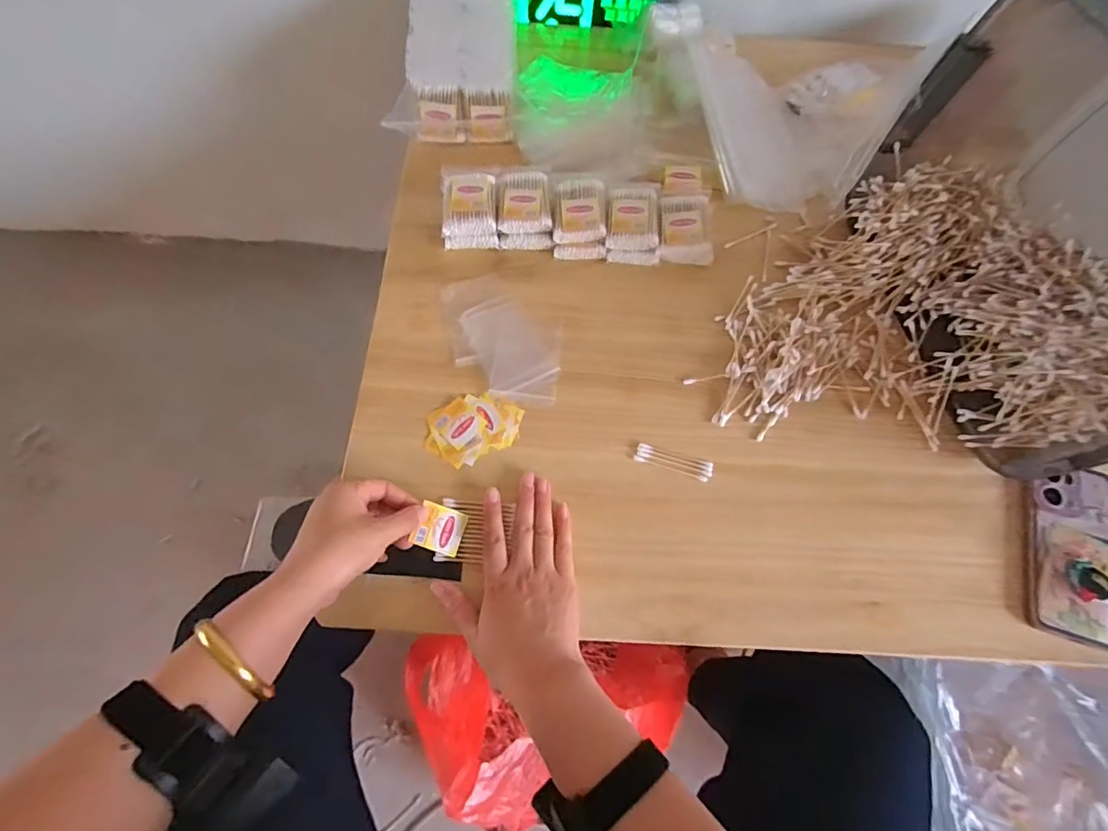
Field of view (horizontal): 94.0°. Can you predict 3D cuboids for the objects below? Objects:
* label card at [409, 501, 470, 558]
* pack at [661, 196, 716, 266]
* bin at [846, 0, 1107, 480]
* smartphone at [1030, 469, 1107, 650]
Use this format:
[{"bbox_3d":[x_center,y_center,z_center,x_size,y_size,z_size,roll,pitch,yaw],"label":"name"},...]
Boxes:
[{"bbox_3d":[-0.100,0.101,0.458,0.039,0.005,0.039,21,63,-9],"label":"label card"},{"bbox_3d":[0.147,-0.204,0.569,0.061,0.029,0.075,2,70,0],"label":"pack"},{"bbox_3d":[0.485,-0.154,0.448,0.237,0.227,0.379,-15,71,-7],"label":"bin"},{"bbox_3d":[0.473,0.118,0.465,0.075,0.023,0.166,21,71,6],"label":"smartphone"}]

